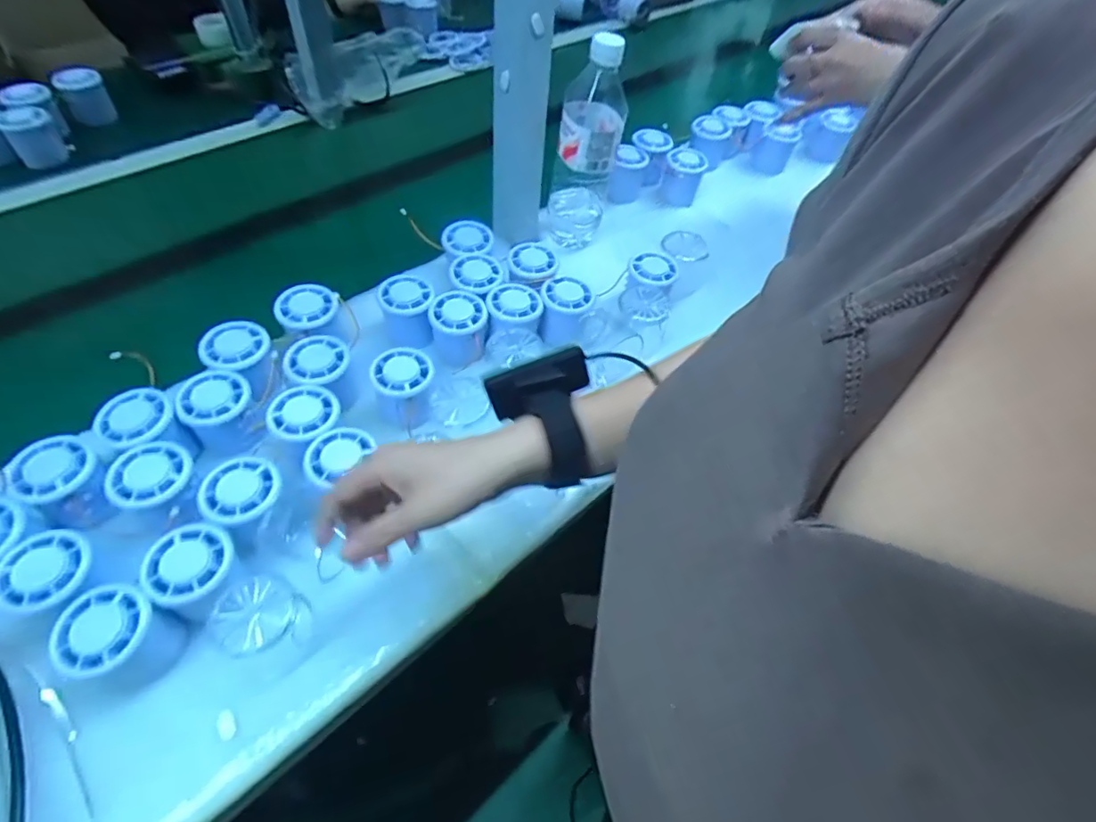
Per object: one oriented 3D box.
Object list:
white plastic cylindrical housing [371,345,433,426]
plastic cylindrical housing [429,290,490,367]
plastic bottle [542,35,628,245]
[{"bbox_3d":[-0.132,-0.019,0.515,0.056,0.054,0.059,-6,54,-10],"label":"white plastic cylindrical housing"},{"bbox_3d":[-0.089,-0.082,0.568,0.054,0.053,0.056,3,53,-4],"label":"plastic cylindrical housing"},{"bbox_3d":[0.039,-0.294,0.636,0.078,0.220,0.069,6,52,-1],"label":"plastic bottle"}]

